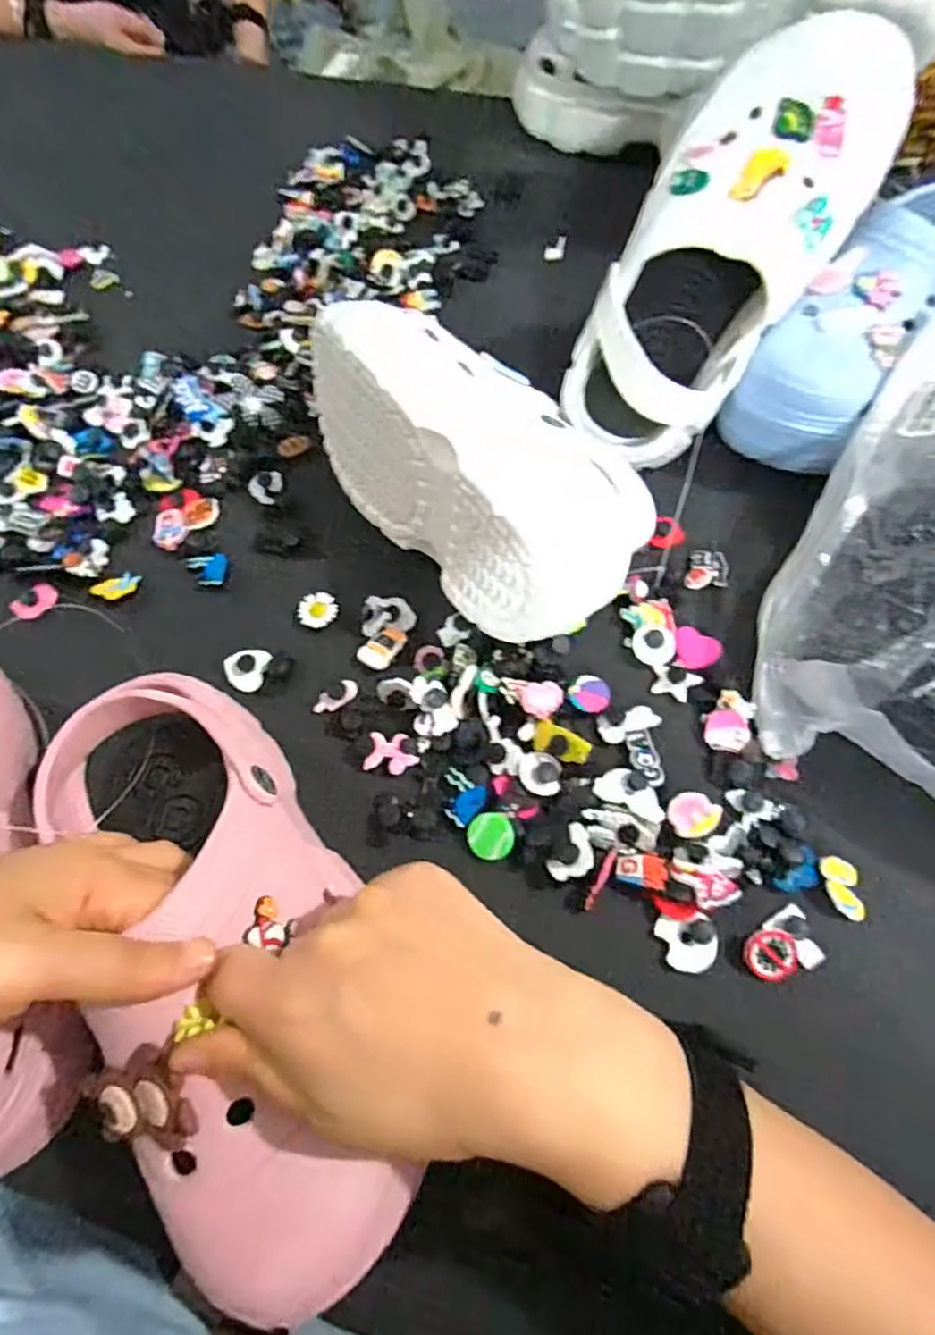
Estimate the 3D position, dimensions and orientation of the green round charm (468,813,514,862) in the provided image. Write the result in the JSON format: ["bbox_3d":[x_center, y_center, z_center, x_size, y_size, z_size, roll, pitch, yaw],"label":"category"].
[{"bbox_3d":[0.012,0.087,0.341,0.024,0.006,0.024,0,62,1],"label":"green round charm"}]

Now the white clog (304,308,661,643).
[{"bbox_3d":[0.001,-0.127,0.391,0.116,0.090,0.240,-31,66,-14],"label":"white clog"}]

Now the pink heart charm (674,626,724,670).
[{"bbox_3d":[0.136,-0.011,0.390,0.028,0.004,0.027,0,62,1],"label":"pink heart charm"}]

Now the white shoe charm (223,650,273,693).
[{"bbox_3d":[-0.134,0.001,0.396,0.025,0.006,0.027,12,63,7],"label":"white shoe charm"}]

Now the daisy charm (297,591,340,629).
[{"bbox_3d":[-0.094,-0.036,0.412,0.025,0.006,0.022,-16,63,-7],"label":"daisy charm"}]

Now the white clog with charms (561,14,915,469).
[{"bbox_3d":[0.150,-0.244,0.390,0.111,0.085,0.235,41,113,19],"label":"white clog with charms"}]

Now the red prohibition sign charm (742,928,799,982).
[{"bbox_3d":[0.145,0.137,0.312,0.024,0.005,0.024,0,84,3],"label":"red prohibition sign charm"}]

